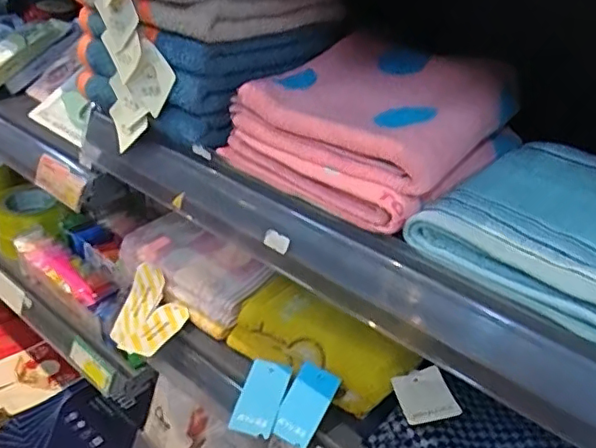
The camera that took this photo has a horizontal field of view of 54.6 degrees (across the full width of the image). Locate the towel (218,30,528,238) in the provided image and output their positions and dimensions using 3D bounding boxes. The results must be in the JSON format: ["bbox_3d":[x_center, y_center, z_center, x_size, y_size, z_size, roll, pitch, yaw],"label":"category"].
[{"bbox_3d":[0.062,-0.088,0.476,0.193,0.063,0.214,26,40,30],"label":"towel"}]

